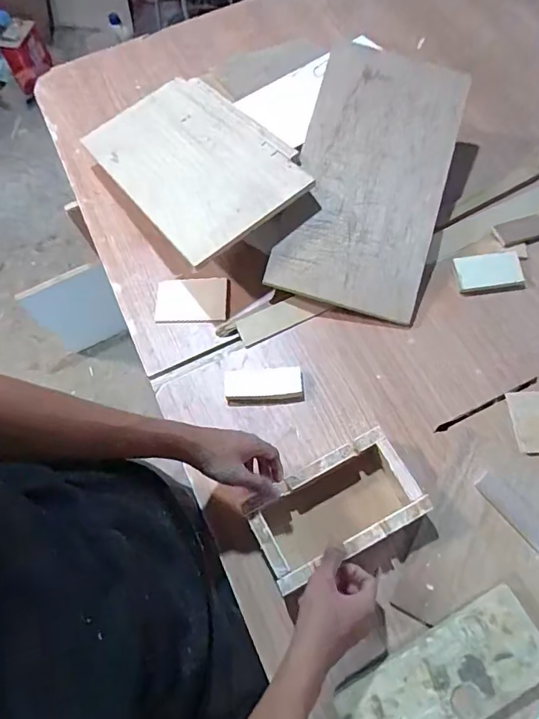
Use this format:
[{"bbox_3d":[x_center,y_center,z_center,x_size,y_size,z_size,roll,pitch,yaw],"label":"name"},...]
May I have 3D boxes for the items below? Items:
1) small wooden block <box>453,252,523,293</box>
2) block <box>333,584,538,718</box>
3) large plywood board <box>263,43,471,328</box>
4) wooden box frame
[{"bbox_3d":[0.344,-0.138,0.731,0.106,0.020,0.058,-4,67,2],"label":"small wooden block"},{"bbox_3d":[0.194,0.356,0.512,0.234,0.023,0.097,-30,68,-9],"label":"block"},{"bbox_3d":[0.159,-0.282,0.727,0.226,0.015,0.412,16,85,0],"label":"large plywood board"},{"bbox_3d":[0.081,0.188,0.587,0.199,0.055,0.115,-27,68,-8],"label":"wooden box frame"}]

